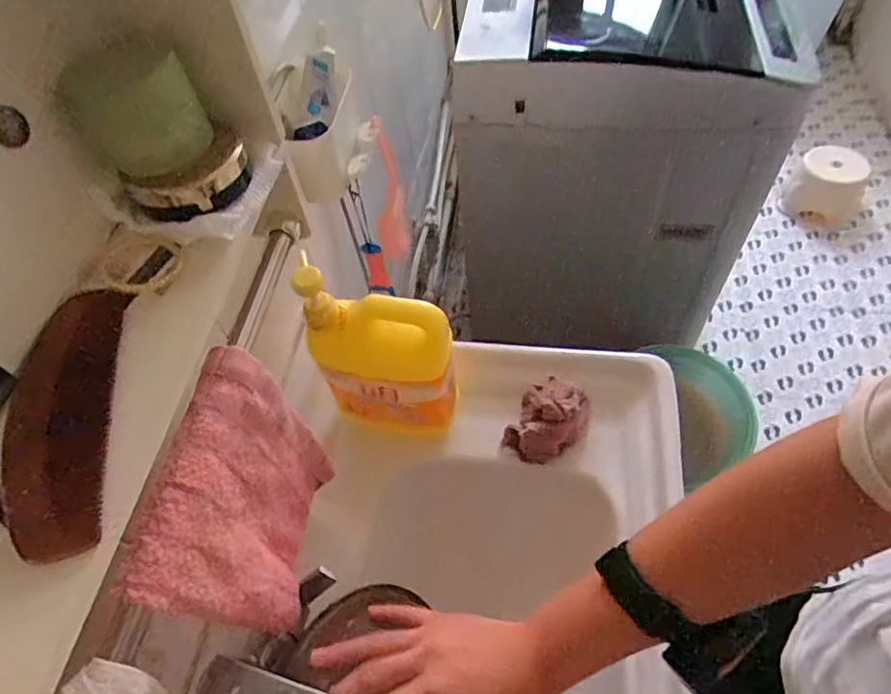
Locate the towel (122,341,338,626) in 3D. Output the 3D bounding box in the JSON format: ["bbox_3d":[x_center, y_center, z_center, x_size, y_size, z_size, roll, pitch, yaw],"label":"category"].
[{"bbox_3d":[-0.148,0.122,0.433,0.043,0.189,0.163,4,56,7],"label":"towel"}]

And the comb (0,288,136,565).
[{"bbox_3d":[-0.196,0.033,0.291,0.045,0.021,0.144,-11,55,-3],"label":"comb"}]

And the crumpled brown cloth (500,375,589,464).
[{"bbox_3d":[0.122,0.092,0.679,0.080,0.047,0.109,28,96,2],"label":"crumpled brown cloth"}]

